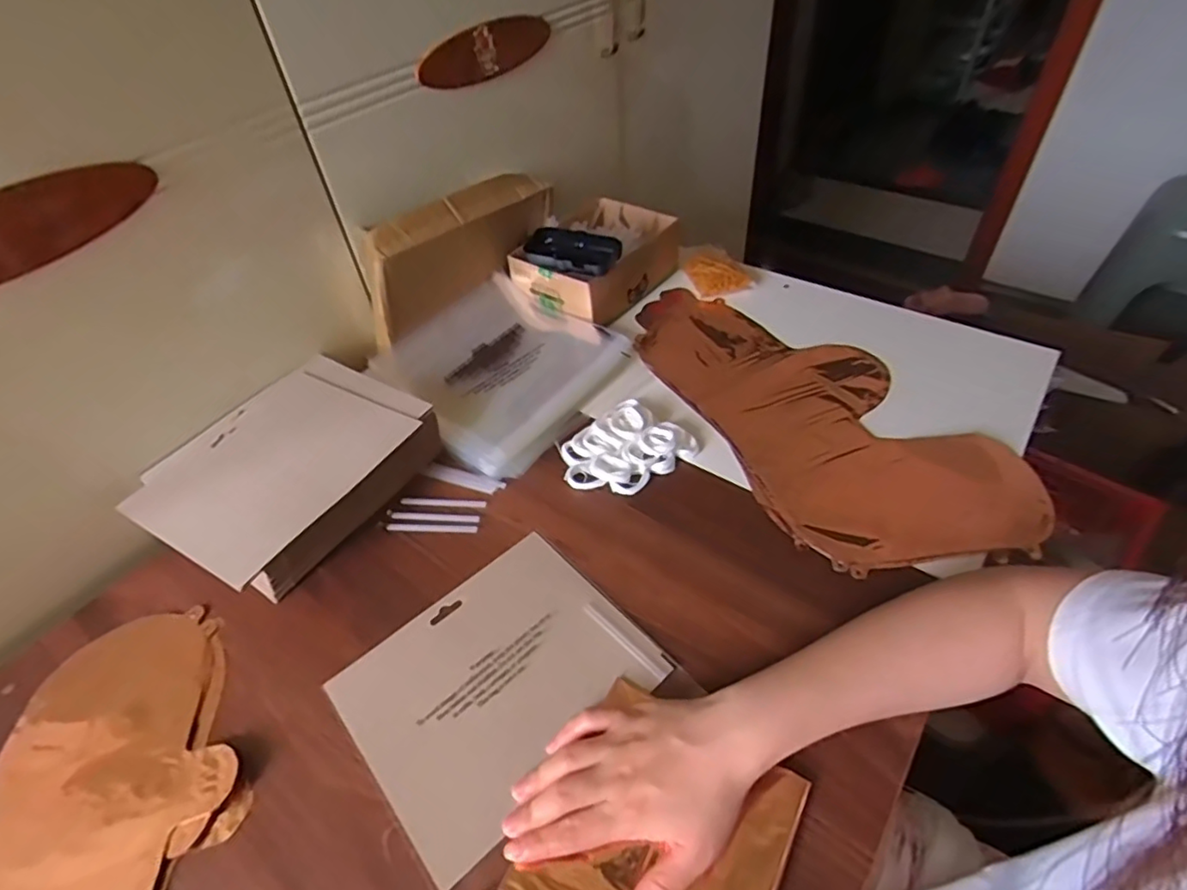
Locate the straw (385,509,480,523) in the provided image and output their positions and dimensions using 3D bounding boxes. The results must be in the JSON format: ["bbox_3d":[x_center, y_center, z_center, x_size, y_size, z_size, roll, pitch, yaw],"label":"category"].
[{"bbox_3d":[-0.143,0.063,0.534,0.087,0.004,0.009,3,47,9],"label":"straw"}]

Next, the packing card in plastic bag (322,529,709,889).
[{"bbox_3d":[-0.066,0.165,0.426,0.194,0.005,0.169,-34,52,-24],"label":"packing card in plastic bag"}]

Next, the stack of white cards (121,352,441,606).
[{"bbox_3d":[-0.265,0.024,0.543,0.193,0.065,0.218,23,53,26],"label":"stack of white cards"}]

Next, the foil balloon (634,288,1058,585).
[{"bbox_3d":[0.211,-0.043,0.619,0.219,0.034,0.432,-21,48,-14],"label":"foil balloon"}]

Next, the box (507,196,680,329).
[{"bbox_3d":[0.005,-0.227,0.745,0.128,0.077,0.182,24,53,26],"label":"box"}]

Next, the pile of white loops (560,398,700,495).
[{"bbox_3d":[0.027,0.002,0.563,0.115,0.025,0.088,-31,51,-22],"label":"pile of white loops"}]

